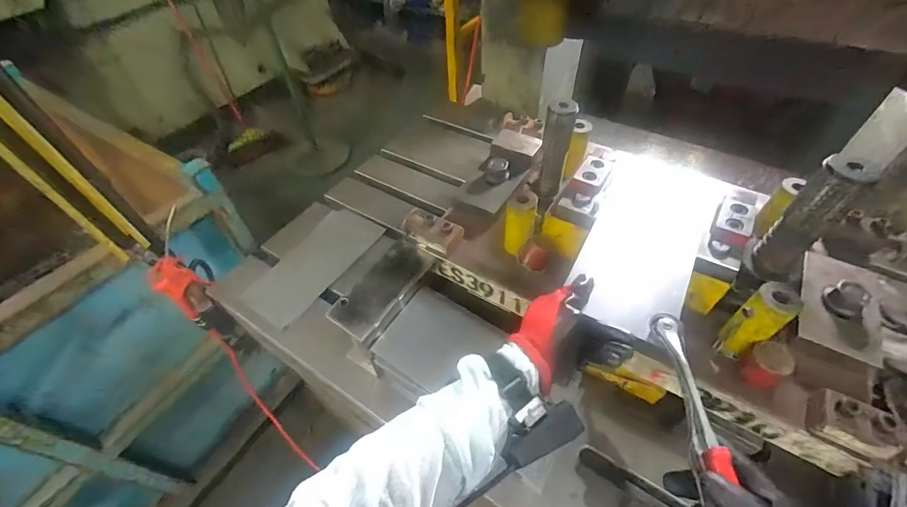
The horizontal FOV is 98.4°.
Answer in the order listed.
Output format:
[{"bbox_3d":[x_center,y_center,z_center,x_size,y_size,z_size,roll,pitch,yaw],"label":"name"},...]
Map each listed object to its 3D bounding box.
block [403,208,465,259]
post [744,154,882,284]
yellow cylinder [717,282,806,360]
[{"bbox_3d":[-0.033,-0.031,0.594,0.091,0.053,0.034,25,56,23],"label":"block"},{"bbox_3d":[0.392,-0.030,0.440,0.047,0.159,0.052,-35,56,-23],"label":"post"},{"bbox_3d":[0.338,0.079,0.439,0.046,0.095,0.040,-30,54,-20],"label":"yellow cylinder"}]

